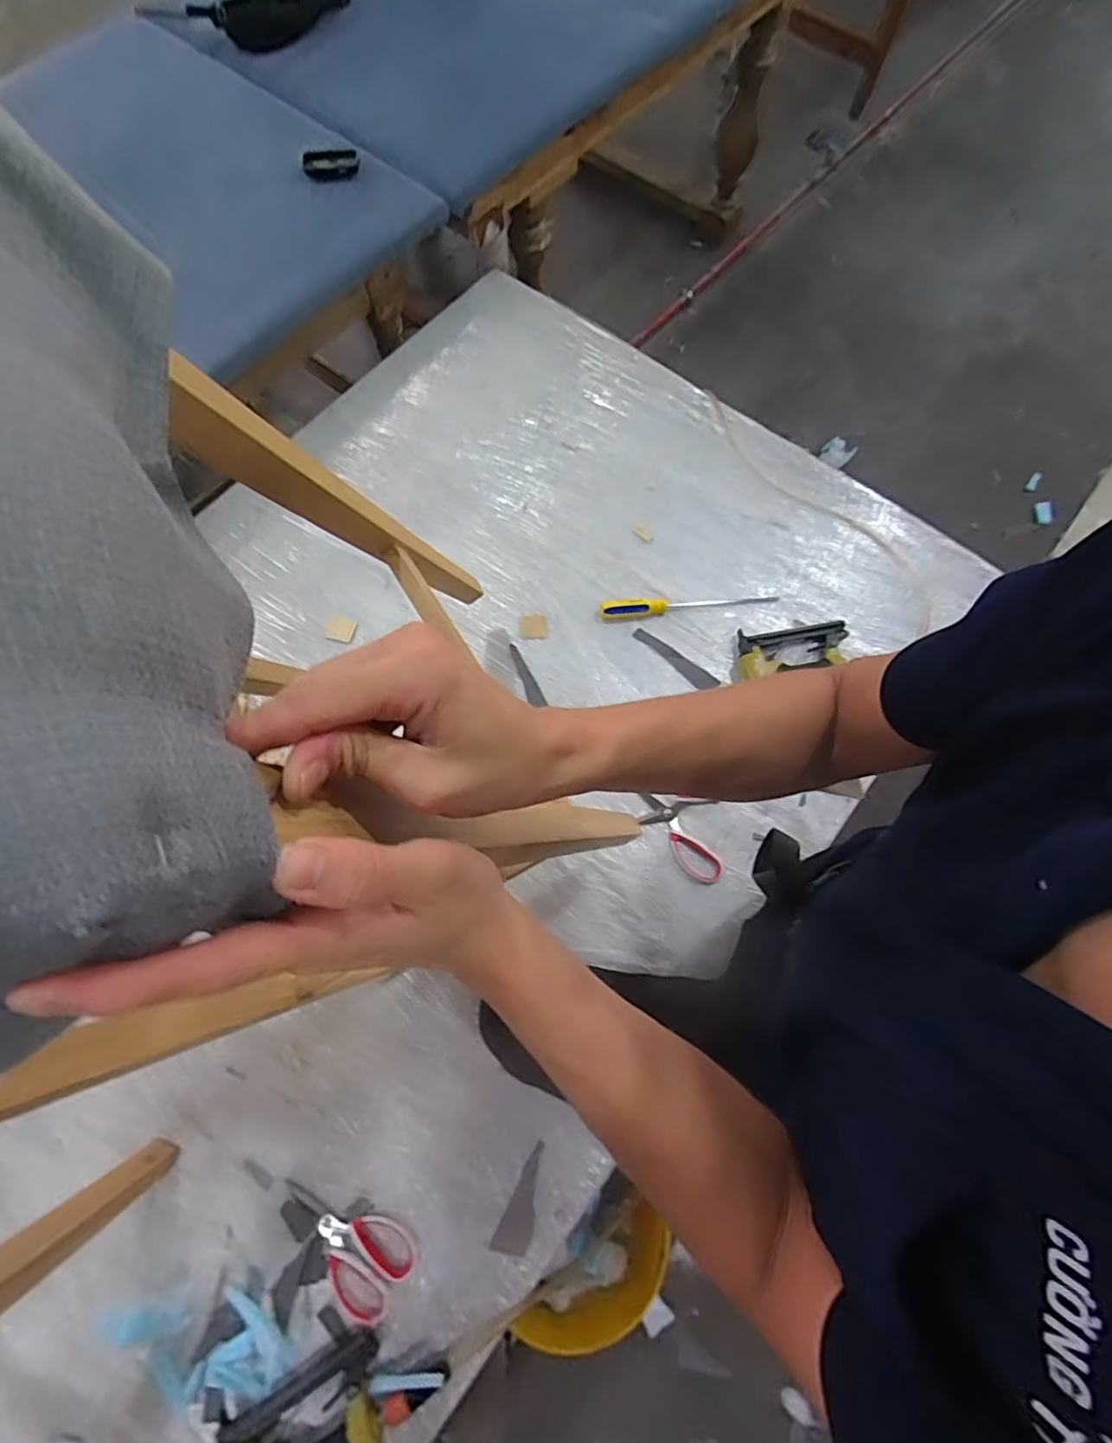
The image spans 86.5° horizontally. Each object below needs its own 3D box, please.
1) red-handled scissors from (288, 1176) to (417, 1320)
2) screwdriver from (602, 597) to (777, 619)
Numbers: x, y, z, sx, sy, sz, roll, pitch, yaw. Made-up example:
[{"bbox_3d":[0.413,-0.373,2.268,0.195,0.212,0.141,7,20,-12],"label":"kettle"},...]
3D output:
[{"bbox_3d":[-0.258,0.626,0.721,0.177,0.008,0.093,37,75,11],"label":"red-handled scissors"},{"bbox_3d":[0.226,-0.198,1.010,0.298,0.022,0.033,-1,72,-1],"label":"screwdriver"}]

